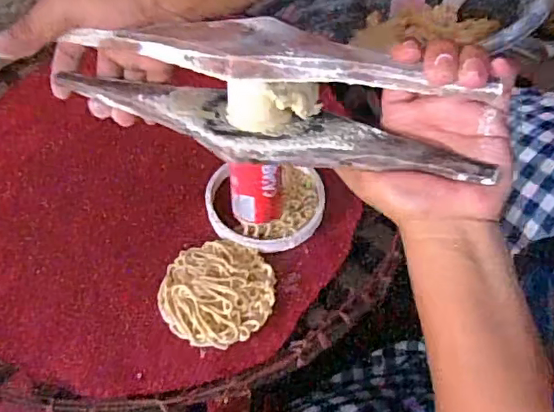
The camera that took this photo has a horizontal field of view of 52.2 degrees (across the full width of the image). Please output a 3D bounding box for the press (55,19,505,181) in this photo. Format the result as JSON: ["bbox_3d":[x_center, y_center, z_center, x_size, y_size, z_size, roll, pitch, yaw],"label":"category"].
[{"bbox_3d":[-0.009,-0.068,0.330,0.252,0.063,0.071,13,54,14],"label":"press"}]

